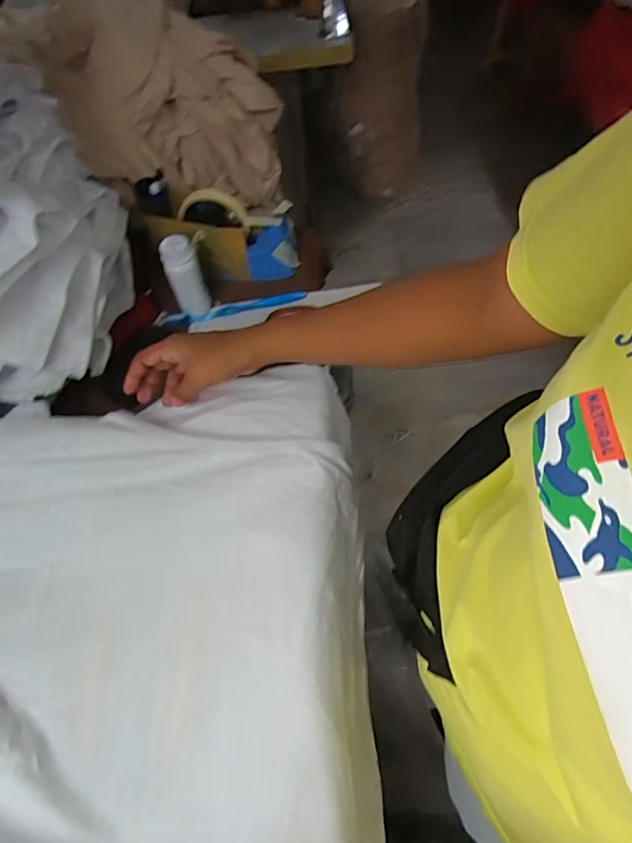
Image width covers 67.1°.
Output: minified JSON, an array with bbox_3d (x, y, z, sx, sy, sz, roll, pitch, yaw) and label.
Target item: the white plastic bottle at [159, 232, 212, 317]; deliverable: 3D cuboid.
[{"bbox_3d":[-0.158,-0.175,0.578,0.039,0.095,0.035,-22,61,-8],"label":"white plastic bottle"}]

